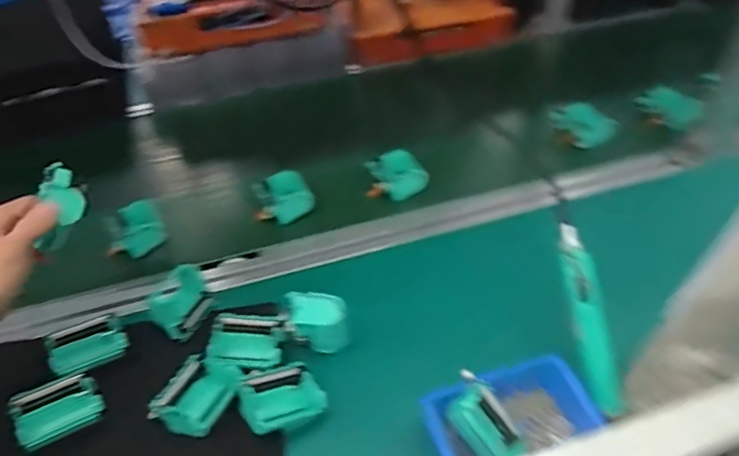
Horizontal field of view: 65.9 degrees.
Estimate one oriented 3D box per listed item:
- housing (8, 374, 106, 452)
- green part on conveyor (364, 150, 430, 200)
[{"bbox_3d":[-0.300,0.174,0.549,0.073,0.023,0.055,-27,47,-23],"label":"housing"},{"bbox_3d":[0.035,-0.074,0.831,0.084,0.041,0.075,-12,43,-8],"label":"green part on conveyor"}]

